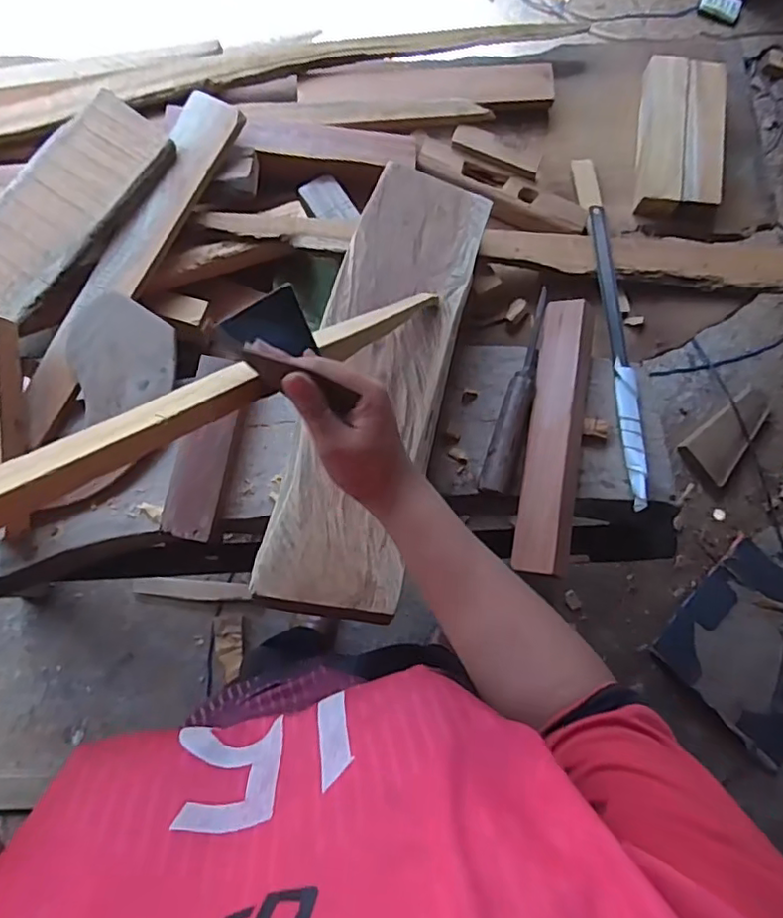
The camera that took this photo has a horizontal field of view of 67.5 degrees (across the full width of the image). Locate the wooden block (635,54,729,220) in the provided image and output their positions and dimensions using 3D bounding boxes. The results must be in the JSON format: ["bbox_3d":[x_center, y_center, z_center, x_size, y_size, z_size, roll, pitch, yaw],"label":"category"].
[{"bbox_3d":[0.362,-0.403,0.732,0.095,0.032,0.208,7,80,1],"label":"wooden block"}]

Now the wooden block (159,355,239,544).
[{"bbox_3d":[-0.184,-0.010,0.588,0.049,0.029,0.179,10,80,1],"label":"wooden block"}]

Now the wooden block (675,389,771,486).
[{"bbox_3d":[0.809,-0.063,1.390,0.244,0.032,0.118,-43,83,-8],"label":"wooden block"}]

